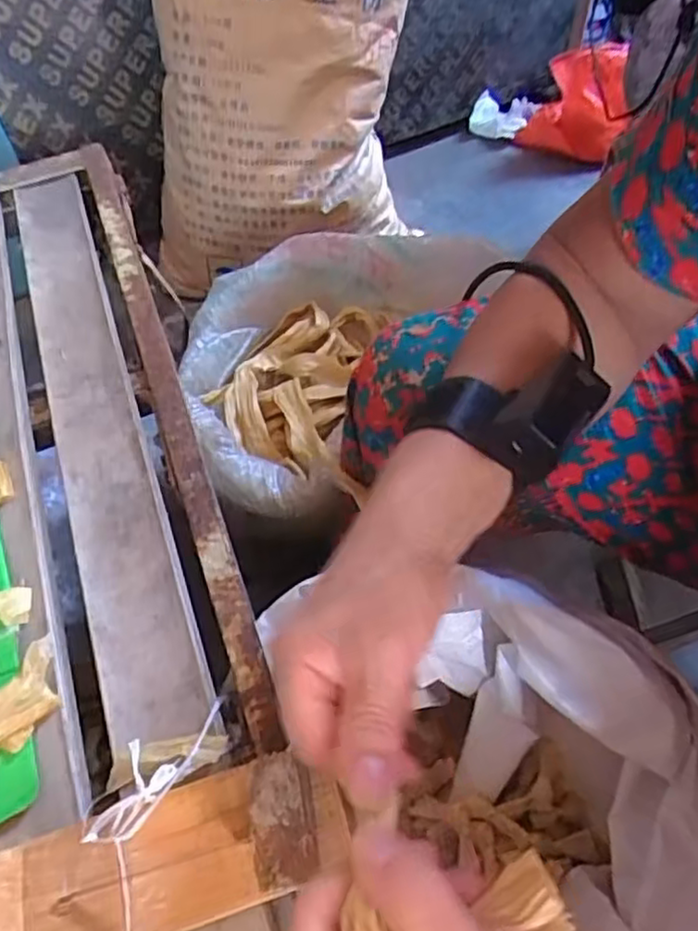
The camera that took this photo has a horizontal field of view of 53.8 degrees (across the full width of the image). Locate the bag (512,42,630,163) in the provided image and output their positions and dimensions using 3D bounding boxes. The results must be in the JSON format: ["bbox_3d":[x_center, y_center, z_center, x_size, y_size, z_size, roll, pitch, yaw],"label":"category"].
[{"bbox_3d":[0.426,-0.685,1.284,0.190,0.174,0.126,13,59,11],"label":"bag"}]

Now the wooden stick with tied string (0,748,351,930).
[{"bbox_3d":[-0.138,0.179,0.282,0.267,0.124,0.059,-15,55,-6],"label":"wooden stick with tied string"}]

